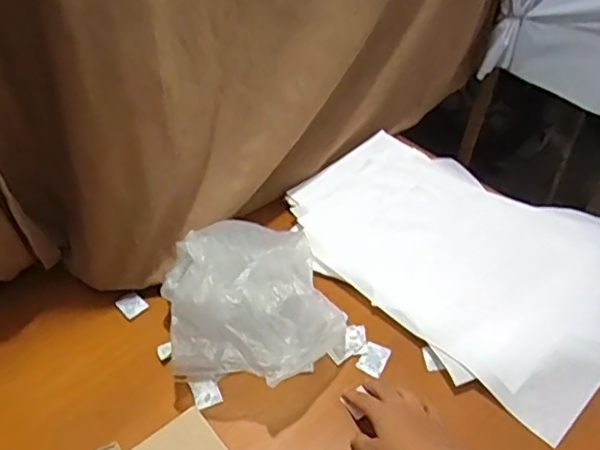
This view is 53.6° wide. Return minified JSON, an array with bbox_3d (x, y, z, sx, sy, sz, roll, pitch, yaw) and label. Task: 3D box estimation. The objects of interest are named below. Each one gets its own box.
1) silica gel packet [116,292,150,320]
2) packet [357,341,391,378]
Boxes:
[{"bbox_3d":[-0.210,0.099,0.741,0.030,0.004,0.036,-33,54,-29],"label":"silica gel packet"},{"bbox_3d":[0.087,0.159,0.697,0.030,0.009,0.040,22,49,20],"label":"packet"}]

